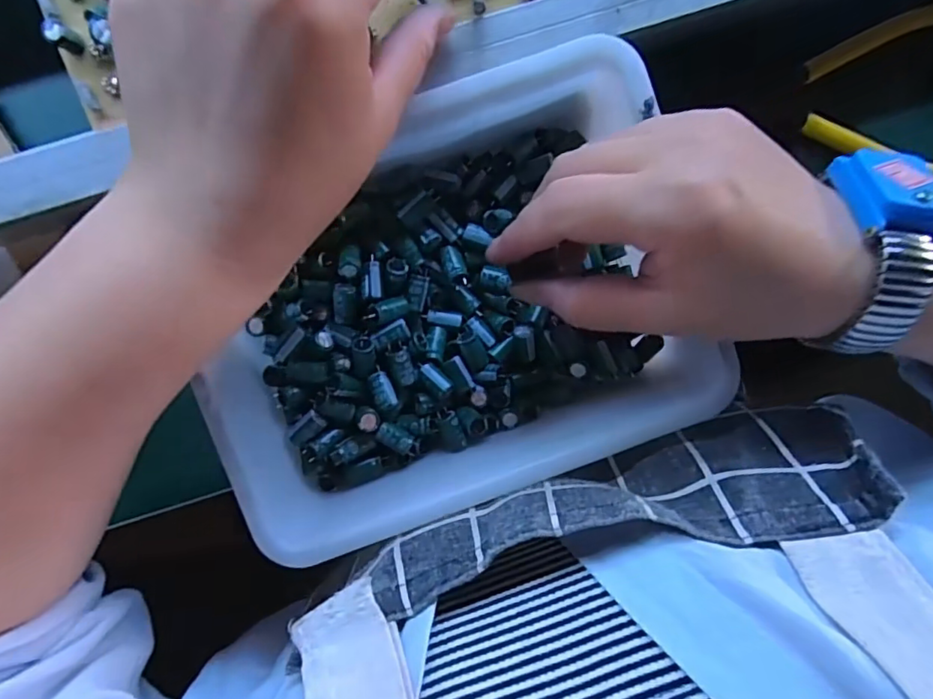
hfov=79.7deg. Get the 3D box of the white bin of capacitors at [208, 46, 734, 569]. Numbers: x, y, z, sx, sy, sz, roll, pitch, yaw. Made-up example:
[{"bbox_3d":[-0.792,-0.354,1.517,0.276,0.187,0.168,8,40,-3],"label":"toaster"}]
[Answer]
[{"bbox_3d":[-0.010,-0.015,0.238,0.200,0.054,0.160,-22,97,-5],"label":"white bin of capacitors"}]

